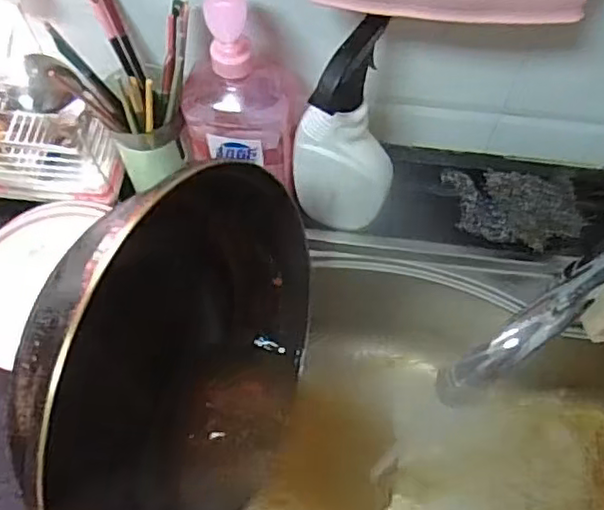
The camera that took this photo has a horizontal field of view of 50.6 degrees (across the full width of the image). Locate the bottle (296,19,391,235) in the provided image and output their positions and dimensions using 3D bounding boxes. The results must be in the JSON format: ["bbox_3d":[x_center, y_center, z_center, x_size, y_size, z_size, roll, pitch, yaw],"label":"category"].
[{"bbox_3d":[0.040,-0.102,0.572,0.082,0.223,0.057,-12,64,-8],"label":"bottle"}]

